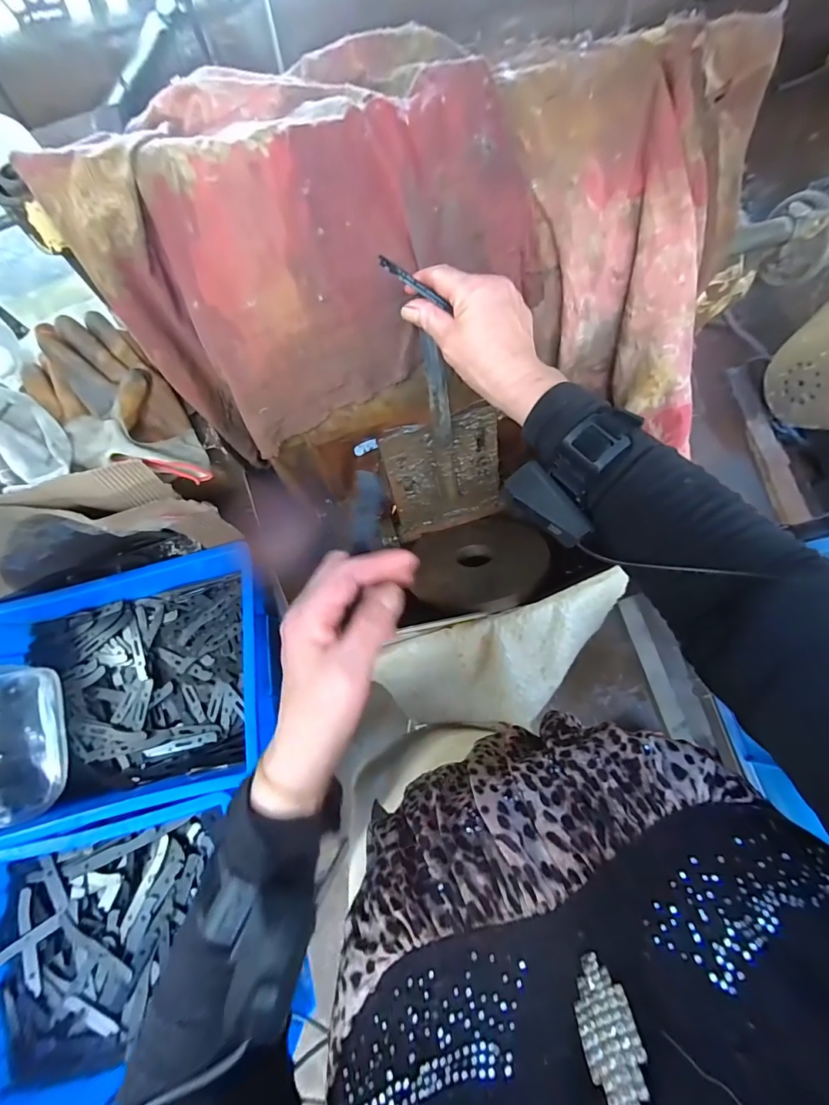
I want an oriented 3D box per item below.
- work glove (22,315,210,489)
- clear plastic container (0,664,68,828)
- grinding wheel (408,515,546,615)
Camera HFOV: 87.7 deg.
[{"bbox_3d":[-0.313,-0.145,0.450,0.121,0.074,0.177,-29,76,-6],"label":"work glove"},{"bbox_3d":[-0.542,0.254,0.574,0.040,0.115,0.195,-15,76,29],"label":"clear plastic container"},{"bbox_3d":[0.089,0.012,0.594,0.174,0.027,0.182,-13,34,7],"label":"grinding wheel"}]

